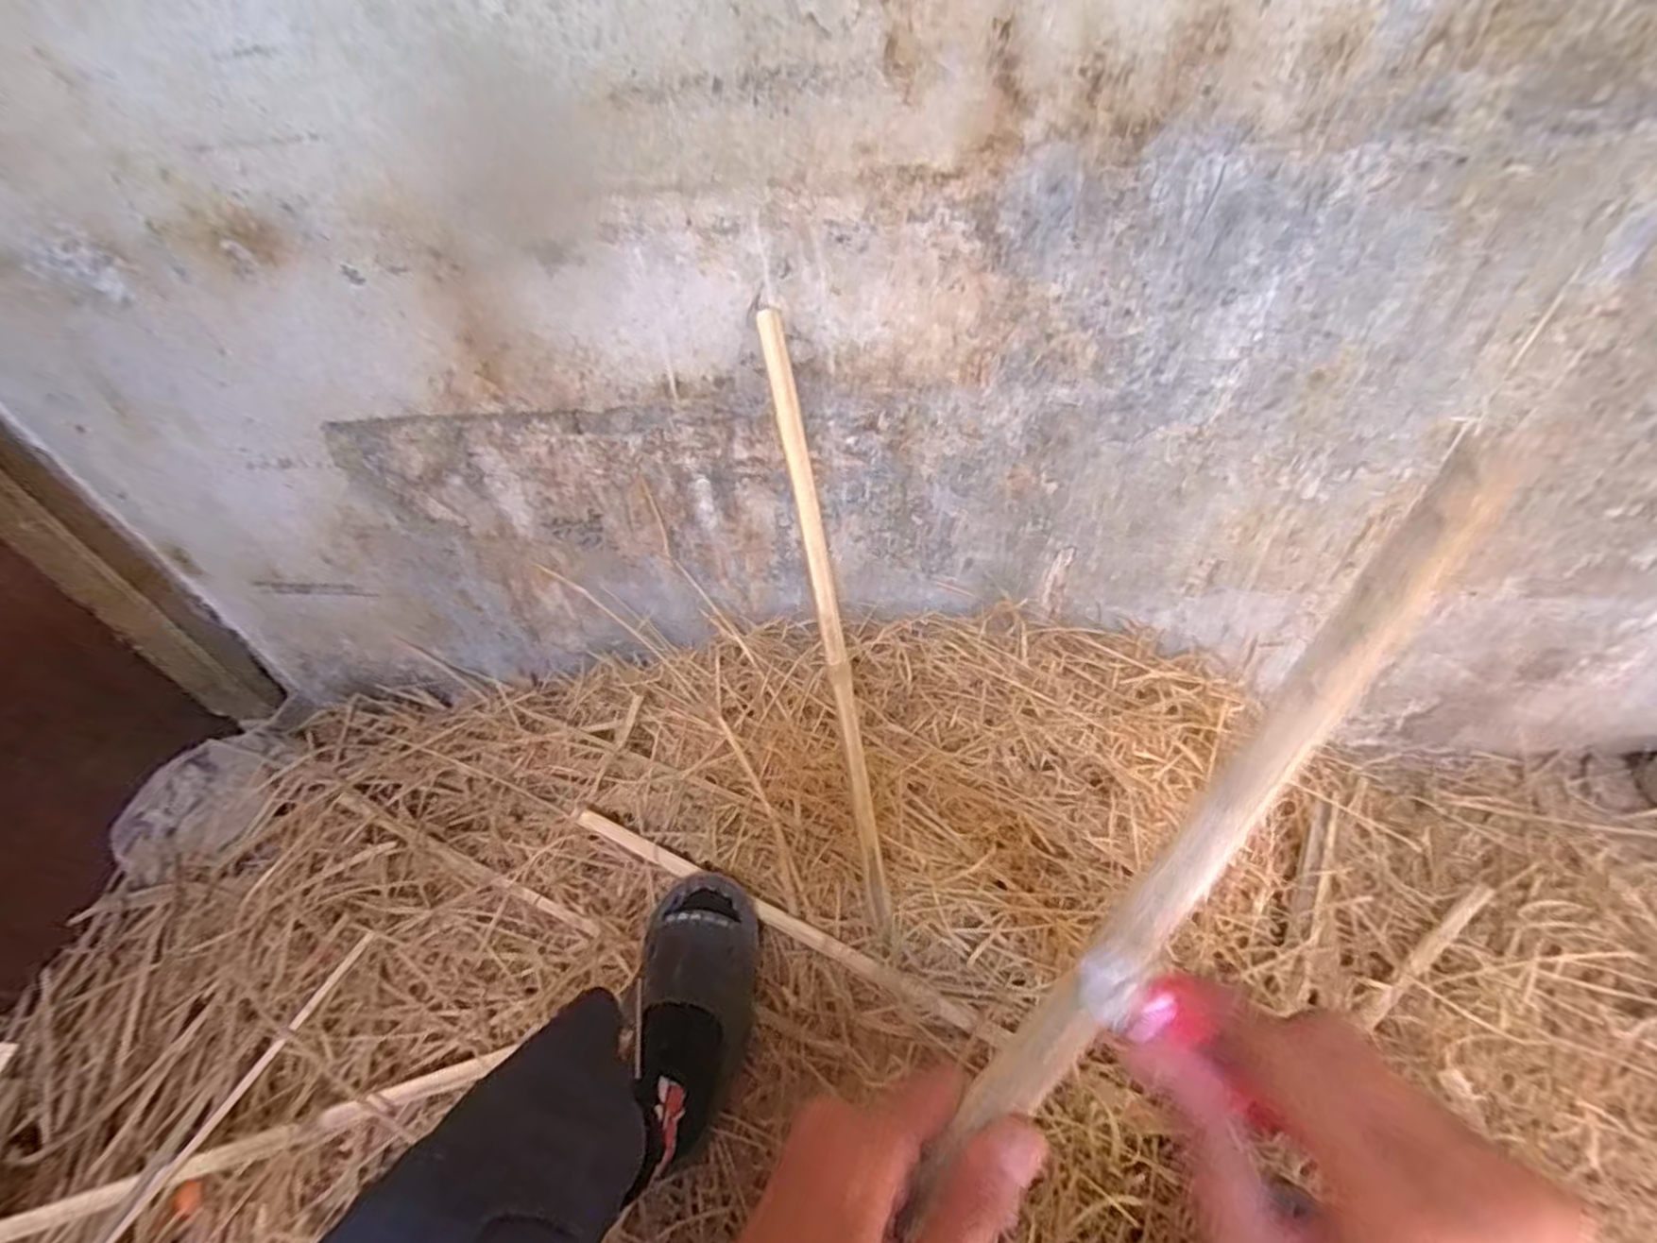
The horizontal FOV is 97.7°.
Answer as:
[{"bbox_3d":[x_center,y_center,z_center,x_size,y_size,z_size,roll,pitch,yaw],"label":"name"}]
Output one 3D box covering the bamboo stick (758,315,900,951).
[{"bbox_3d":[0.007,0.036,0.746,0.024,0.666,0.016,-12,14,-4],"label":"bamboo stick"}]

